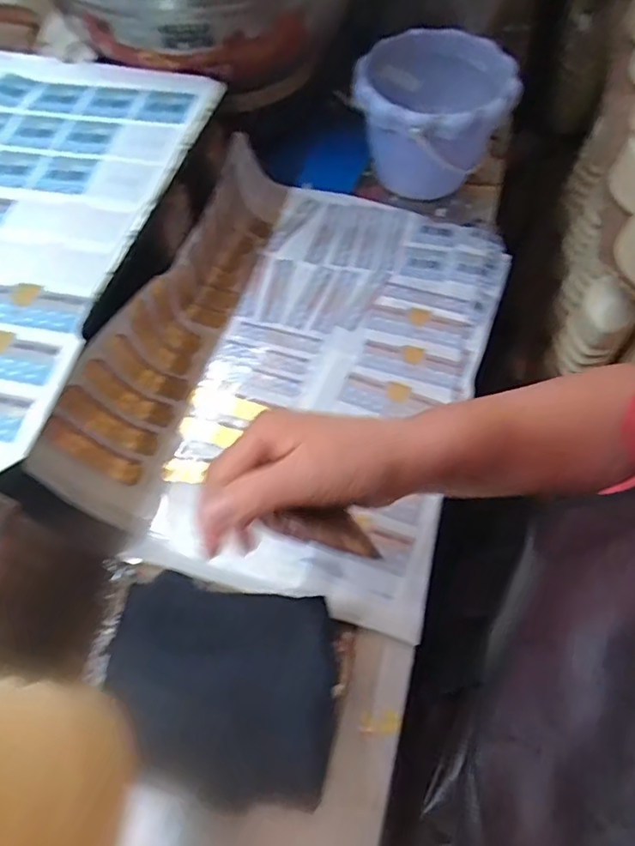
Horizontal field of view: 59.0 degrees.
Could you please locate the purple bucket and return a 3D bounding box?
[{"bbox_3d":[0.114,-0.321,0.605,0.144,0.120,0.152,1,61,-2],"label":"purple bucket"}]

